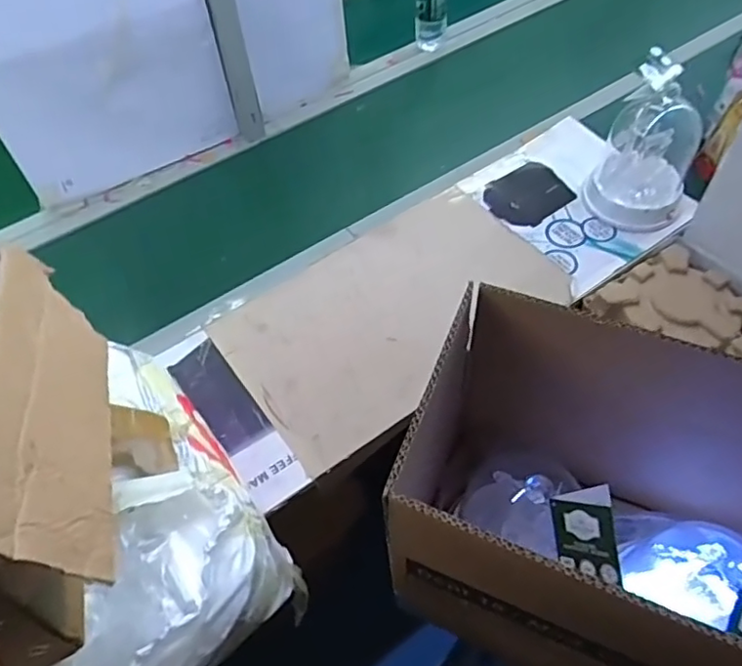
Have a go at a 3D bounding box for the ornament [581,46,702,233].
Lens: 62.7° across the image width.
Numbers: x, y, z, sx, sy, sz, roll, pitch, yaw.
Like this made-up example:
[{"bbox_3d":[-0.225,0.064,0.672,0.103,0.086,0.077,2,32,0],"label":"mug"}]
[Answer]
[{"bbox_3d":[0.459,-0.301,0.991,0.159,0.201,0.176,23,59,19],"label":"ornament"}]

